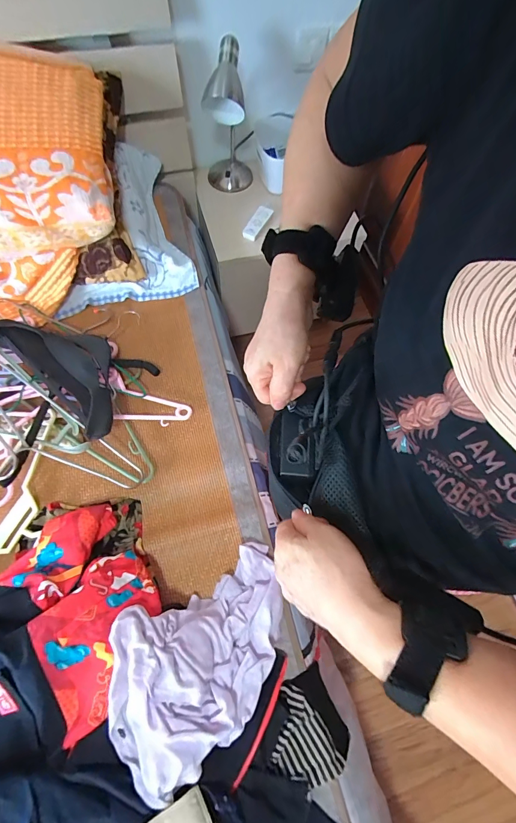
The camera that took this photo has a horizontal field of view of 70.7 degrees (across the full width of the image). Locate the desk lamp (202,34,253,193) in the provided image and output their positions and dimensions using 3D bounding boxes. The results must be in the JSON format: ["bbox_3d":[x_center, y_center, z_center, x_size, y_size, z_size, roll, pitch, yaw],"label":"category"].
[{"bbox_3d":[-0.080,-0.776,1.005,0.131,0.354,0.201,0,67,-3],"label":"desk lamp"}]

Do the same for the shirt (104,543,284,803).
[{"bbox_3d":[-0.071,0.367,0.549,0.293,0.090,0.223,-25,71,-13],"label":"shirt"}]

